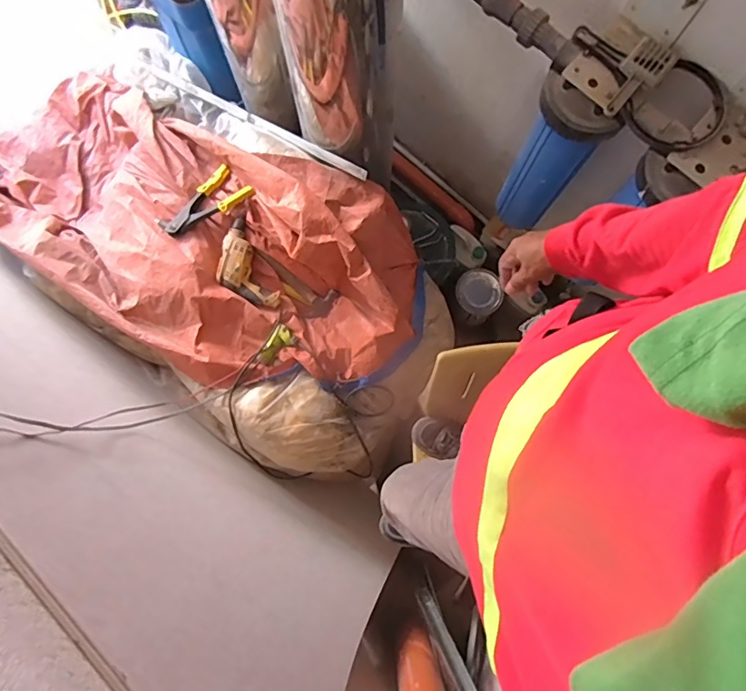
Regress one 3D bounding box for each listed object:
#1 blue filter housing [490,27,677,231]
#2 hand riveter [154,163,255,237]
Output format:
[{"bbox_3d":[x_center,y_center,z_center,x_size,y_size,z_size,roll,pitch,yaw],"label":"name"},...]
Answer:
[{"bbox_3d":[0.432,-0.460,1.171,0.187,0.542,0.157,36,81,8],"label":"blue filter housing"},{"bbox_3d":[-0.469,-0.385,1.410,0.253,0.050,0.152,-44,81,-8],"label":"hand riveter"}]

